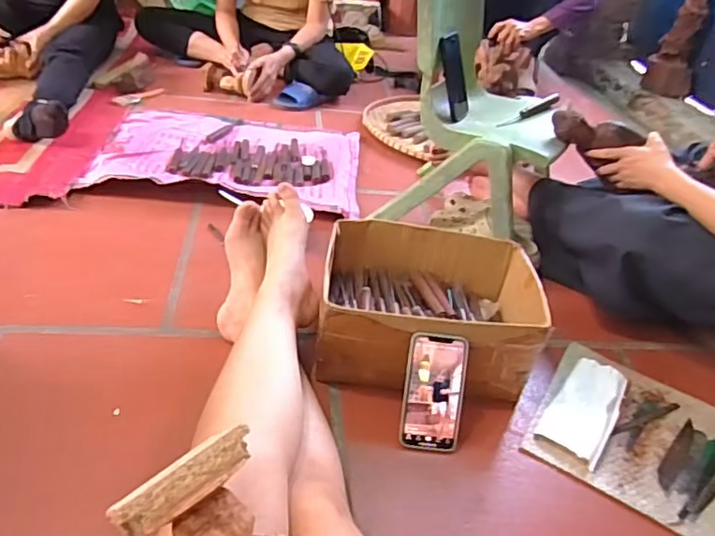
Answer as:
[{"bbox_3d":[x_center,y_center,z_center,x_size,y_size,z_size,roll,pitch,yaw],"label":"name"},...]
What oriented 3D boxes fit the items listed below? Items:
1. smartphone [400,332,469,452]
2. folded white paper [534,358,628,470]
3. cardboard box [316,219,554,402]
[{"bbox_3d":[0.106,0.169,0.794,0.082,0.158,0.007,6,2,0],"label":"smartphone"},{"bbox_3d":[0.349,0.210,0.882,0.089,0.019,0.194,29,38,25],"label":"folded white paper"},{"bbox_3d":[0.115,0.067,0.923,0.335,0.149,0.271,10,34,0],"label":"cardboard box"}]

